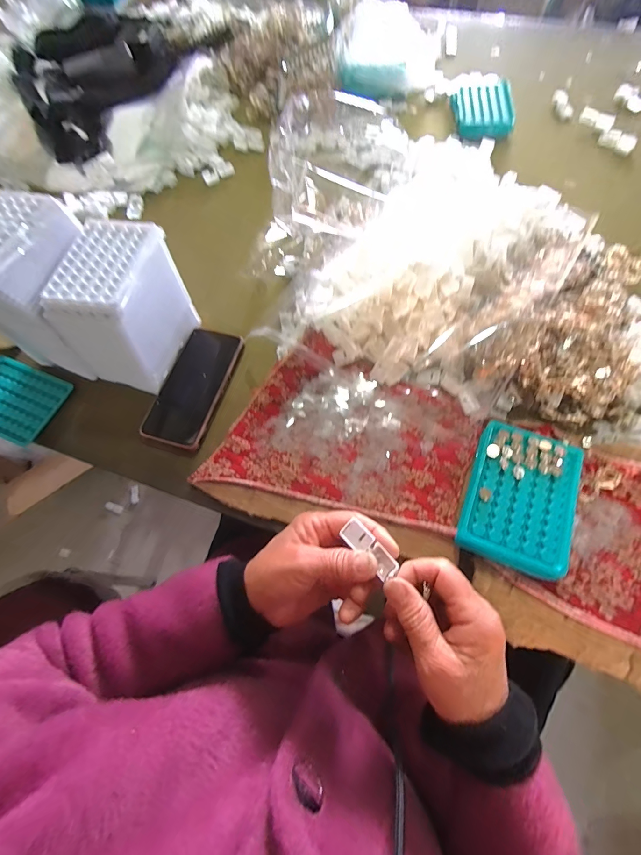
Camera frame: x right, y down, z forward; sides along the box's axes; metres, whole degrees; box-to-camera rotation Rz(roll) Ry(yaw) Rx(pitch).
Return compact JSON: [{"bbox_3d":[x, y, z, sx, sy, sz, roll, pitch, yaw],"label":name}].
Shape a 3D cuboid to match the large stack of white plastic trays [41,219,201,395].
[{"bbox_3d":[-0.233,-0.145,0.432,0.094,0.121,0.145,14,66,10],"label":"large stack of white plastic trays"}]

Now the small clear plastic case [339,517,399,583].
[{"bbox_3d":[0.040,0.099,0.294,0.017,0.011,0.054,-38,57,-14],"label":"small clear plastic case"}]

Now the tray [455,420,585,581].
[{"bbox_3d":[0.202,0.071,0.363,0.096,0.031,0.134,20,67,12],"label":"tray"}]

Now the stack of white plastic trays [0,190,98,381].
[{"bbox_3d":[-0.333,-0.162,0.422,0.105,0.153,0.130,9,66,7],"label":"stack of white plastic trays"}]

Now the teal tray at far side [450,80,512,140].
[{"bbox_3d":[0.297,-0.573,0.648,0.096,0.030,0.137,-2,65,2],"label":"teal tray at far side"}]

